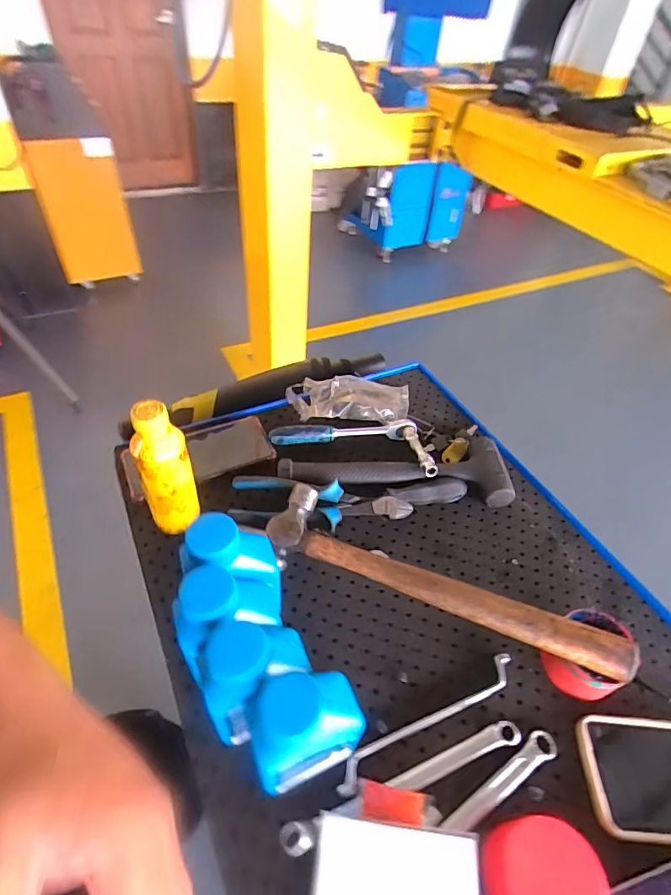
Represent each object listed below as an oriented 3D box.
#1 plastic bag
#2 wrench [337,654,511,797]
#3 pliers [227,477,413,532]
[{"bbox_3d":[0.019,-0.072,0.647,0.168,0.021,0.085,4,46,-2],"label":"plastic bag"},{"bbox_3d":[0.081,0.229,0.394,0.182,0.013,0.026,-20,51,-23],"label":"wrench"},{"bbox_3d":[-0.016,0.065,0.520,0.197,0.030,0.055,4,46,-2],"label":"pliers"}]

